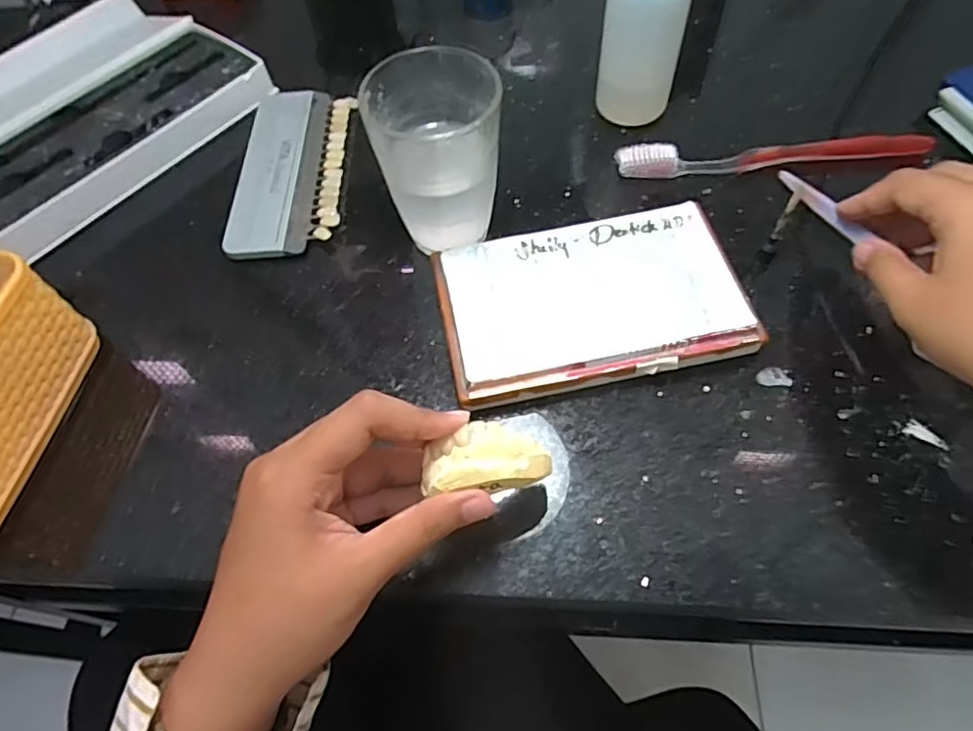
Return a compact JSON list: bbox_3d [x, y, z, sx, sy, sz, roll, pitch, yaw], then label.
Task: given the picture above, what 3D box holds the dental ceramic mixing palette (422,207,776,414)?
[{"bbox_3d":[0.053,-0.033,0.311,0.148,0.022,0.092,-11,60,-2],"label":"dental ceramic mixing palette"}]

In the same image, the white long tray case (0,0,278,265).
[{"bbox_3d":[-0.289,-0.182,0.416,0.193,0.025,0.211,34,68,21],"label":"white long tray case"}]

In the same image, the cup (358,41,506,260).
[{"bbox_3d":[-0.025,-0.110,0.314,0.063,0.094,0.067,-2,60,3],"label":"cup"}]

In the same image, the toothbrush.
[{"bbox_3d":[0.176,-0.130,0.366,0.186,0.011,0.018,-2,60,3],"label":"toothbrush"}]

